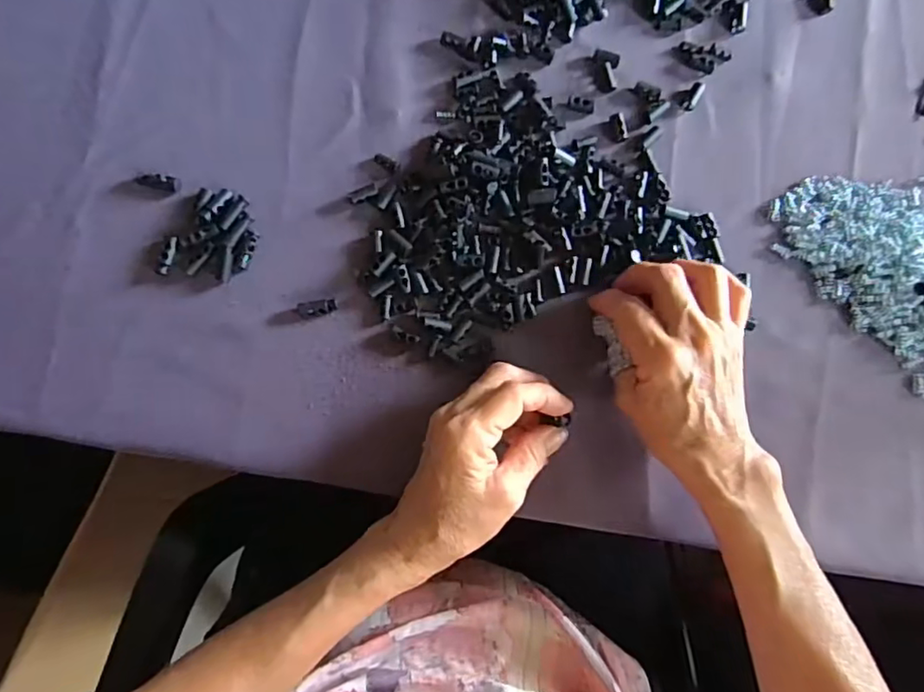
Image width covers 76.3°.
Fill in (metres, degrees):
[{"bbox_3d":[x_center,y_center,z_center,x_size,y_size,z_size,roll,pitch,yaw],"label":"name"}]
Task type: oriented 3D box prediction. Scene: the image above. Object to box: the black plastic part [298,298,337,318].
[{"bbox_3d":[-0.091,-0.024,0.370,0.024,0.007,0.010,-9,84,8],"label":"black plastic part"}]

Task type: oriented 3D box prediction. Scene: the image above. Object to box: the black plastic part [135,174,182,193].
[{"bbox_3d":[-0.191,-0.104,0.369,0.029,0.004,0.010,14,83,-2],"label":"black plastic part"}]

